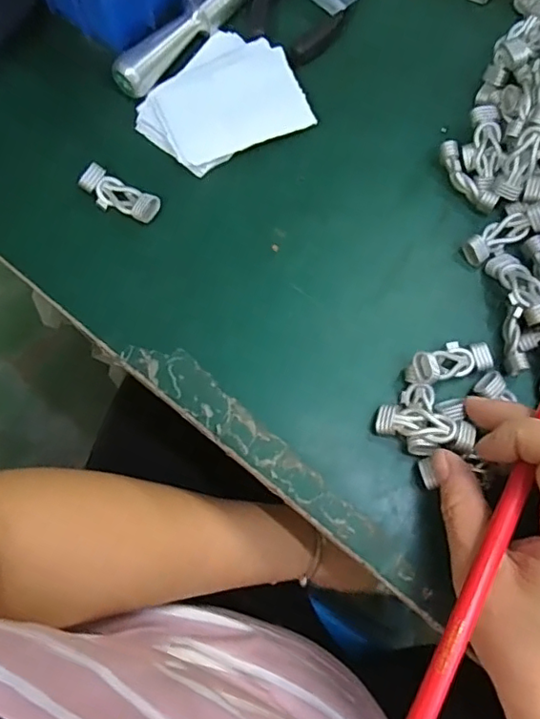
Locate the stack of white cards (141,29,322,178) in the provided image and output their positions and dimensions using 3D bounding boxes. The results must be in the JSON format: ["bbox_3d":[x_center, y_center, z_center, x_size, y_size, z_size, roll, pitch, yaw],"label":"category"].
[{"bbox_3d":[-0.030,-0.149,0.318,0.088,0.009,0.076,-24,77,-5],"label":"stack of white cards"}]

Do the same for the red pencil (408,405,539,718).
[{"bbox_3d":[0.086,0.076,0.217,0.009,0.005,0.168,28,74,7],"label":"red pencil"}]

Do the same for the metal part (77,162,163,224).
[{"bbox_3d":[-0.081,-0.089,0.303,0.041,0.012,0.018,25,78,7],"label":"metal part"}]

